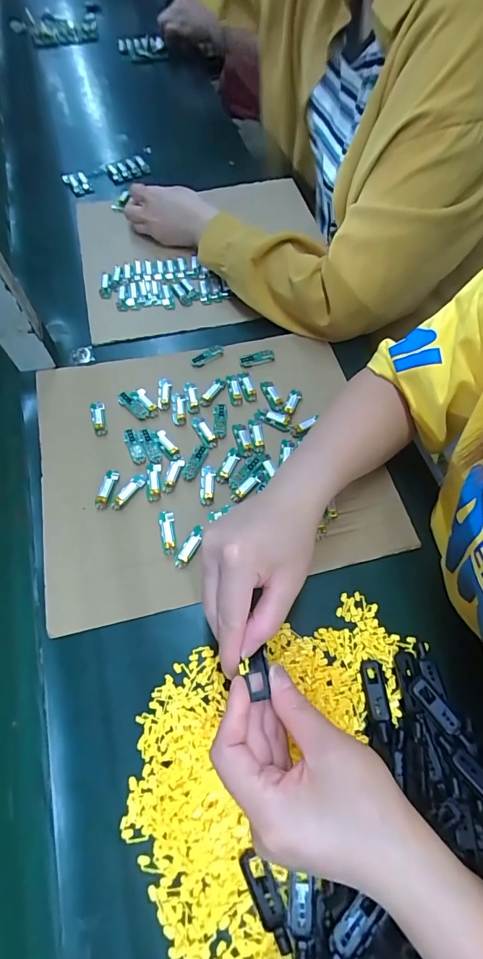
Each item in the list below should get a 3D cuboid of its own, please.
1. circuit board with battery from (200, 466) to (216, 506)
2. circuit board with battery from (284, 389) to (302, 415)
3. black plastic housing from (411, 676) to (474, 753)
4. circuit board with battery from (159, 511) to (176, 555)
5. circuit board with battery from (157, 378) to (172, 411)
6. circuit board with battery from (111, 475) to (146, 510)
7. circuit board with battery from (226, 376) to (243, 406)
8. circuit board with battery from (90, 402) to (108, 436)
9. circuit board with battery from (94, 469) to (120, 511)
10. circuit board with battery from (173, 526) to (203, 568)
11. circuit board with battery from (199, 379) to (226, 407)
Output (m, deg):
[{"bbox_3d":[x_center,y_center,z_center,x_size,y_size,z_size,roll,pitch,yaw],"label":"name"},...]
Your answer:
[{"bbox_3d":[-0.034,0.005,0.411,0.014,0.006,0.042,2,65,0],"label":"circuit board with battery"},{"bbox_3d":[0.057,-0.087,0.457,0.014,0.004,0.035,19,66,7],"label":"circuit board with battery"},{"bbox_3d":[0.159,0.185,0.323,0.016,0.008,0.061,-37,71,-17],"label":"black plastic housing"},{"bbox_3d":[-0.070,0.050,0.390,0.014,0.006,0.043,-7,65,-5],"label":"circuit board with battery"},{"bbox_3d":[-0.087,-0.098,0.464,0.015,0.015,0.047,-3,65,-3],"label":"circuit board with battery"},{"bbox_3d":[-0.112,0.012,0.407,0.015,0.010,0.045,33,68,13],"label":"circuit board with battery"},{"bbox_3d":[-0.009,-0.103,0.466,0.013,0.007,0.041,-9,65,-5],"label":"circuit board with battery"},{"bbox_3d":[-0.153,-0.066,0.439,0.015,0.010,0.040,-13,66,-7],"label":"circuit board with battery"},{"bbox_3d":[-0.133,0.010,0.407,0.013,0.013,0.043,9,65,3],"label":"circuit board with battery"},{"bbox_3d":[-0.048,0.063,0.383,0.014,0.011,0.044,27,67,11],"label":"circuit board with battery"},{"bbox_3d":[-0.034,-0.099,0.461,0.013,0.004,0.040,33,68,13],"label":"circuit board with battery"}]

